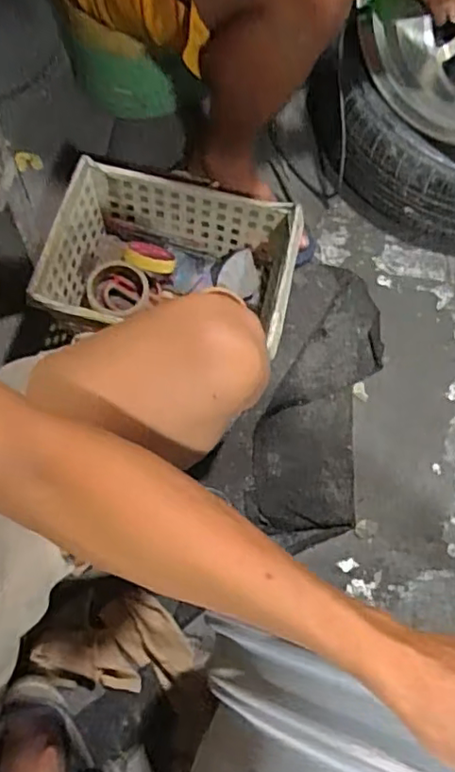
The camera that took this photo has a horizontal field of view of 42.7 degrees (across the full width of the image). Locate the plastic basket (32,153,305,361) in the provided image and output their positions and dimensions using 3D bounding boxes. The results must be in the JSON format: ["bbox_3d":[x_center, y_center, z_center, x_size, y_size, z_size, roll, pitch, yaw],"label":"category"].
[{"bbox_3d":[-0.082,-0.171,0.862,0.347,0.156,0.242,11,68,2],"label":"plastic basket"}]

